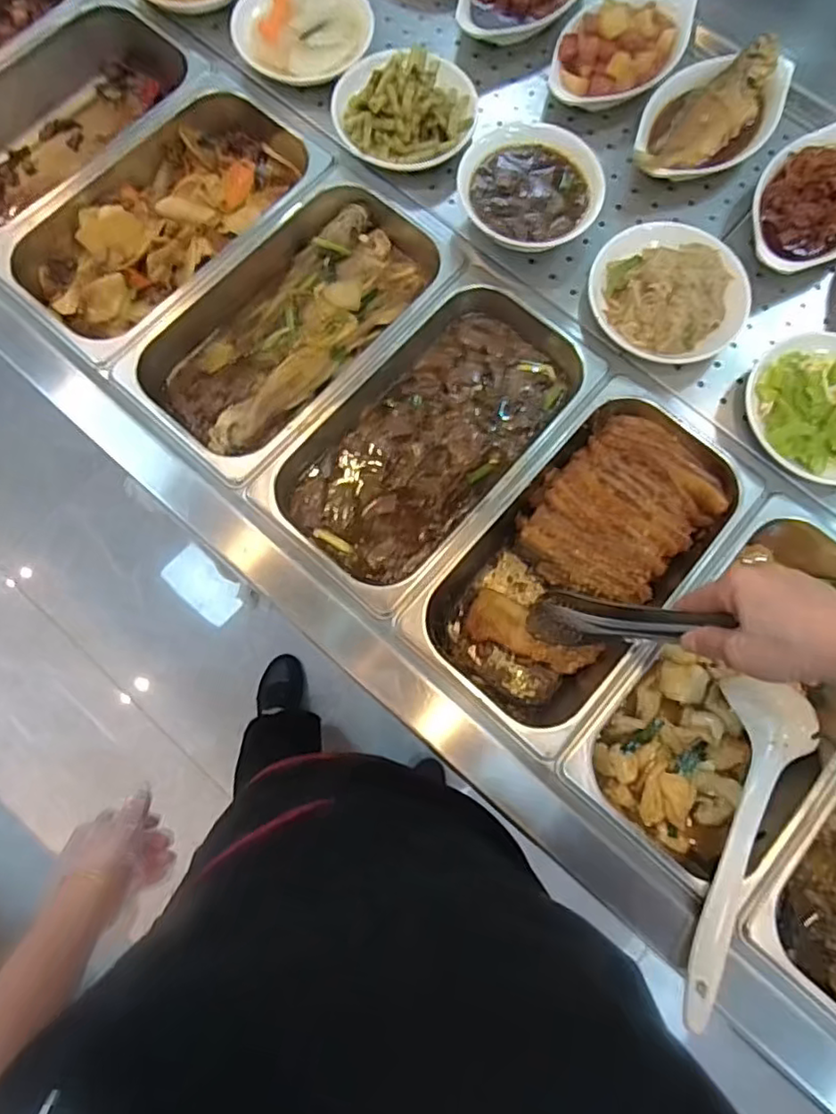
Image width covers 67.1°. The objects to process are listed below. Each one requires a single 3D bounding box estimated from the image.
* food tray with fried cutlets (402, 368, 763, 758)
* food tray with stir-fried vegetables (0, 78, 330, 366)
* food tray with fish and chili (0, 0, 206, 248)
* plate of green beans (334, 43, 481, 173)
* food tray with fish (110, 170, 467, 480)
[{"bbox_3d":[0.146,-0.003,0.570,0.171,0.080,0.326,40,80,8],"label":"food tray with fried cutlets"},{"bbox_3d":[-0.255,-0.340,0.635,0.190,0.066,0.307,40,82,8],"label":"food tray with stir-fried vegetables"},{"bbox_3d":[-0.387,-0.453,0.677,0.177,0.072,0.314,40,80,8],"label":"food tray with fish and chili"},{"bbox_3d":[-0.012,-0.449,0.620,0.142,0.040,0.118,-5,79,0],"label":"plate of green beans"},{"bbox_3d":[-0.116,-0.229,0.607,0.173,0.057,0.323,41,82,8],"label":"food tray with fish"}]

